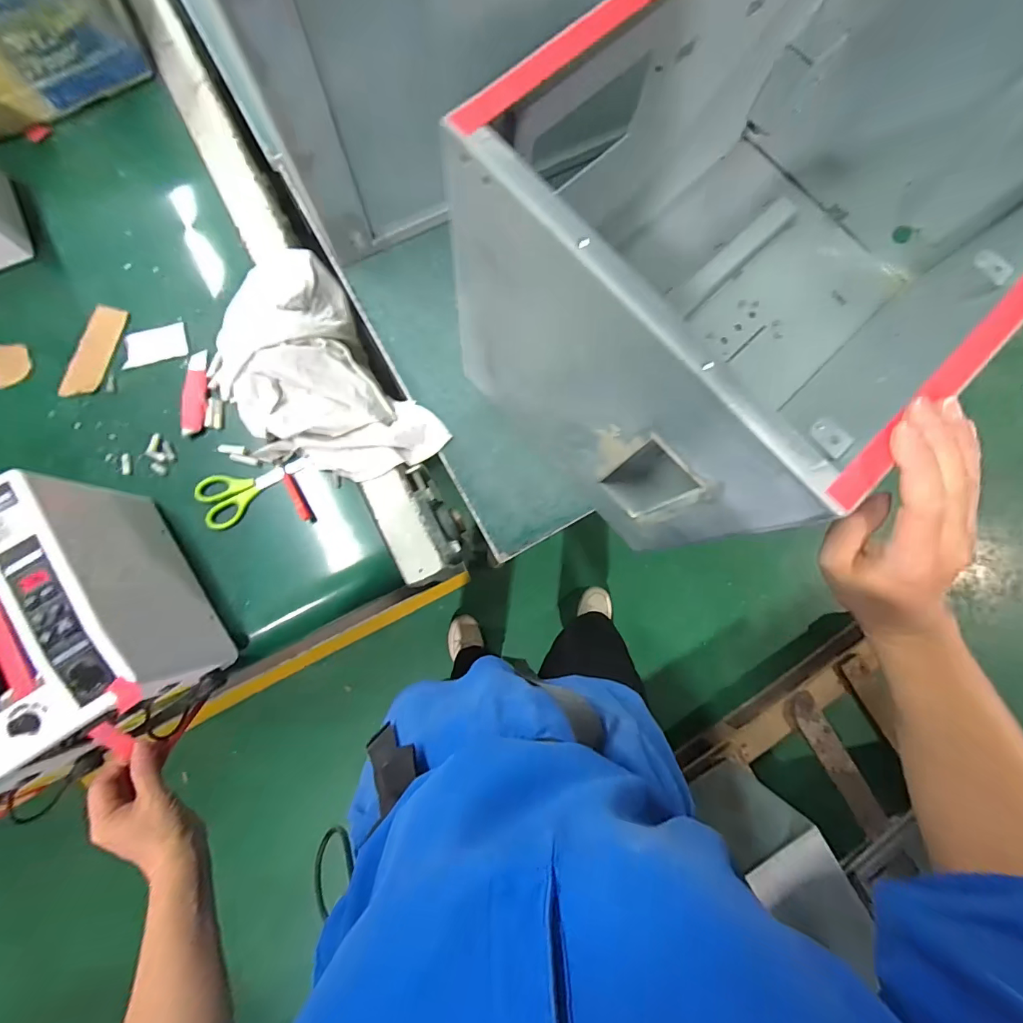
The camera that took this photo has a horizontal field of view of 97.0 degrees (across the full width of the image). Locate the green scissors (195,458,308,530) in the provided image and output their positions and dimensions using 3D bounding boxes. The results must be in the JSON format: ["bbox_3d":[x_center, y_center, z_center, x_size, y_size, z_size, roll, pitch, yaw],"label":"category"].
[{"bbox_3d":[-0.290,-0.027,0.512,0.122,0.011,0.057,-21,83,-6],"label":"green scissors"}]

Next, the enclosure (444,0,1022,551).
[{"bbox_3d":[0.254,-0.266,0.431,0.572,0.354,0.312,-42,84,-4],"label":"enclosure"}]

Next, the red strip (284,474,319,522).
[{"bbox_3d":[-0.239,-0.016,0.509,0.013,0.011,0.060,-25,84,-6],"label":"red strip"}]

